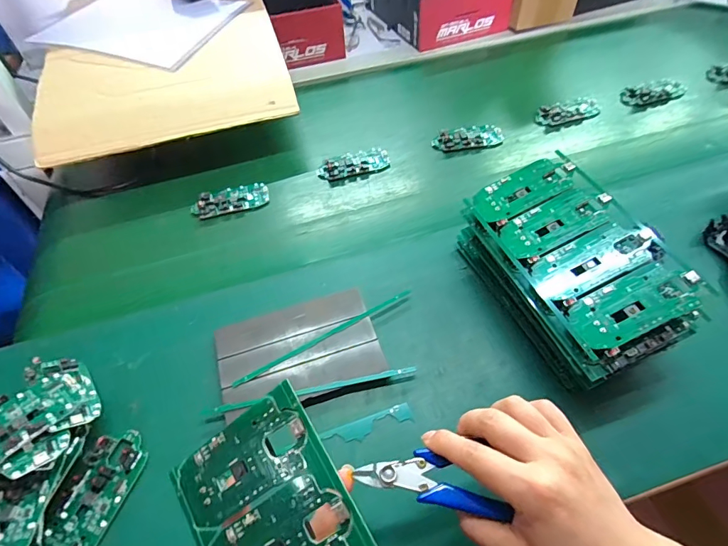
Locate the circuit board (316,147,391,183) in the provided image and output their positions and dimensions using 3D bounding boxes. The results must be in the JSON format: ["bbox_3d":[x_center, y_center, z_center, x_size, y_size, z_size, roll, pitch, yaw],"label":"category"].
[{"bbox_3d":[-0.015,-0.150,0.585,0.099,0.009,0.044,-16,53,-9],"label":"circuit board"}]

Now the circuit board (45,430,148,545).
[{"bbox_3d":[-0.215,0.176,0.339,0.046,0.009,0.096,13,54,13],"label":"circuit board"}]

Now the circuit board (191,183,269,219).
[{"bbox_3d":[-0.175,-0.099,0.552,0.098,0.010,0.044,-13,52,-6],"label":"circuit board"}]

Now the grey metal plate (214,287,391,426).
[{"bbox_3d":[-0.062,0.074,0.405,0.148,0.015,0.094,-16,52,-9],"label":"grey metal plate"}]

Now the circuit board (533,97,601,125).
[{"bbox_3d":[0.302,-0.239,0.627,0.099,0.018,0.042,-15,52,-8],"label":"circuit board"}]

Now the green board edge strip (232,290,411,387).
[{"bbox_3d":[-0.036,0.059,0.408,0.188,0.004,0.007,-26,55,-16],"label":"green board edge strip"}]

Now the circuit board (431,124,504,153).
[{"bbox_3d":[0.148,-0.192,0.605,0.097,0.010,0.048,-8,52,-3],"label":"circuit board"}]

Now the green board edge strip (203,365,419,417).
[{"bbox_3d":[-0.048,0.103,0.375,0.192,0.007,0.010,-11,52,-5],"label":"green board edge strip"}]

